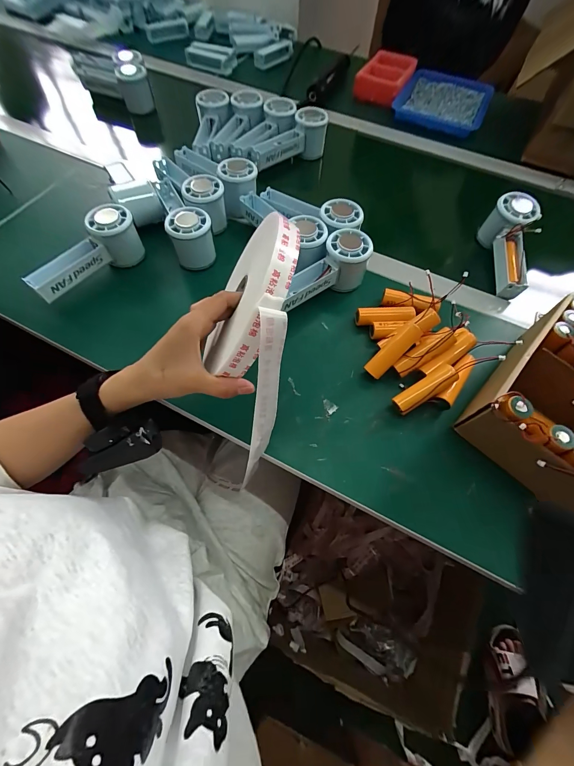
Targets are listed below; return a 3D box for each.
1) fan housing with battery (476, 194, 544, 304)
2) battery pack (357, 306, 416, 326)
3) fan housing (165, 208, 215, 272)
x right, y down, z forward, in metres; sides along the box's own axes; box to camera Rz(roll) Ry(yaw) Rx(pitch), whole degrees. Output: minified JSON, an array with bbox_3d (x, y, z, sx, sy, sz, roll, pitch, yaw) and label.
[{"bbox_3d":[0.322,-0.192,0.444,0.055,0.065,0.151,4,81,0],"label":"fan housing with battery"},{"bbox_3d":[0.125,-0.084,0.396,0.074,0.022,0.022,-2,64,-3],"label":"battery pack"},{"bbox_3d":[-0.129,-0.193,0.420,0.056,0.063,0.057,-11,65,-7],"label":"fan housing"}]

